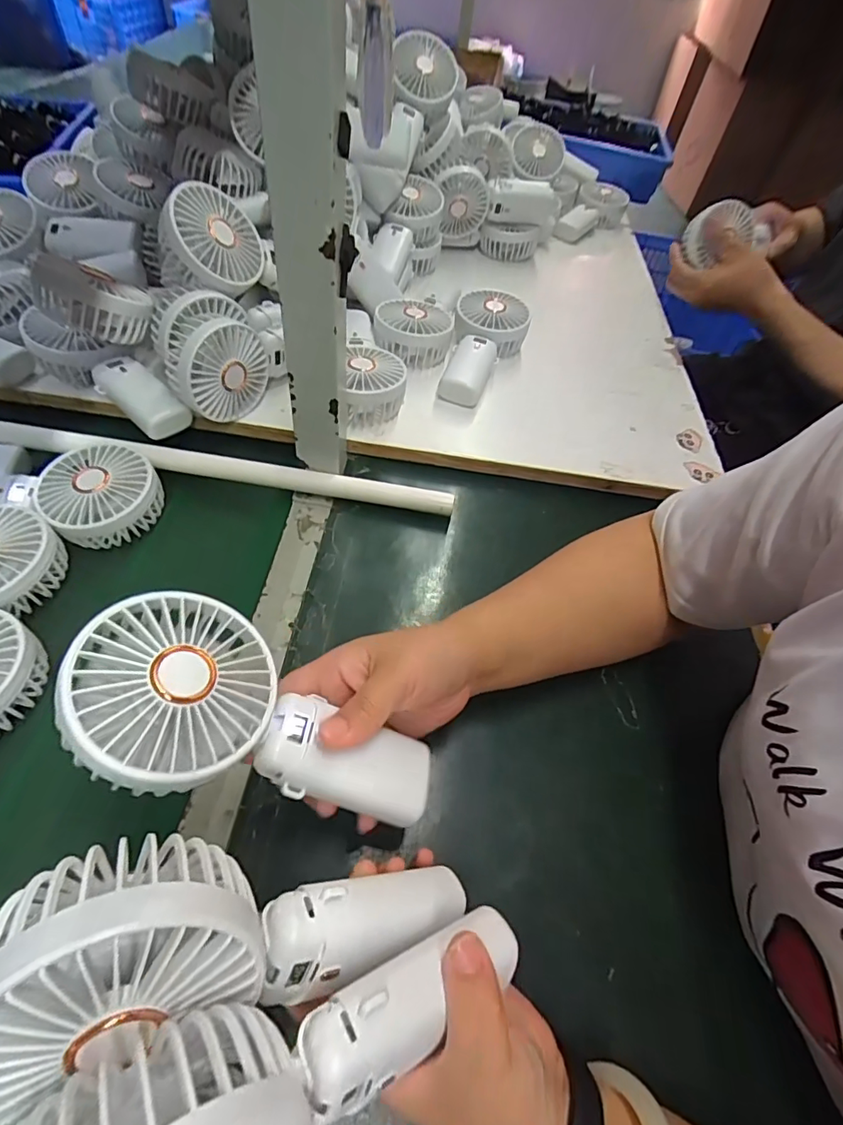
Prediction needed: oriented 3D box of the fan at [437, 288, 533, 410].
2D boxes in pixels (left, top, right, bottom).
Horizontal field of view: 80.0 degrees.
[{"bbox_3d":[0.068,-0.246,0.572,0.080,0.051,0.169,16,55,10],"label":"fan"}]

